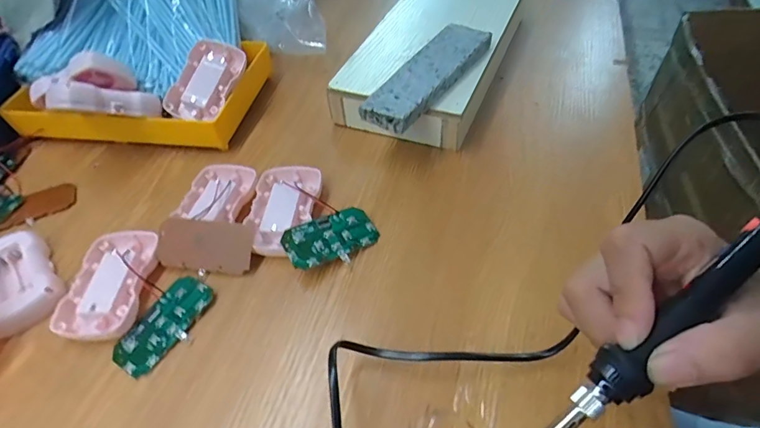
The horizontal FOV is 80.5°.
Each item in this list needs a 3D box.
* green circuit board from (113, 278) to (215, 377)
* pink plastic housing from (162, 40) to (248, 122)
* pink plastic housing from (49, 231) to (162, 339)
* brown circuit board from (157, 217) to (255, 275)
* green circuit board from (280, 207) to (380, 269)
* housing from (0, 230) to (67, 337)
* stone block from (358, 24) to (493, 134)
[{"bbox_3d":[-0.153,0.078,0.320,0.039,0.007,0.073,20,54,22],"label":"green circuit board"},{"bbox_3d":[-0.170,-0.130,0.442,0.053,0.013,0.085,22,75,-1],"label":"pink plastic housing"},{"bbox_3d":[-0.202,0.051,0.341,0.055,0.016,0.090,-3,48,3],"label":"pink plastic housing"},{"bbox_3d":[-0.136,0.024,0.348,0.073,0.004,0.038,7,87,3],"label":"brown circuit board"},{"bbox_3d":[-0.037,0.019,0.349,0.072,0.004,0.040,-19,61,-27],"label":"green circuit board"},{"bbox_3d":[-0.279,0.050,0.343,0.051,0.019,0.081,-34,54,-23],"label":"housing"},{"bbox_3d":[0.045,-0.127,0.409,0.044,0.022,0.150,28,56,26],"label":"stone block"}]

